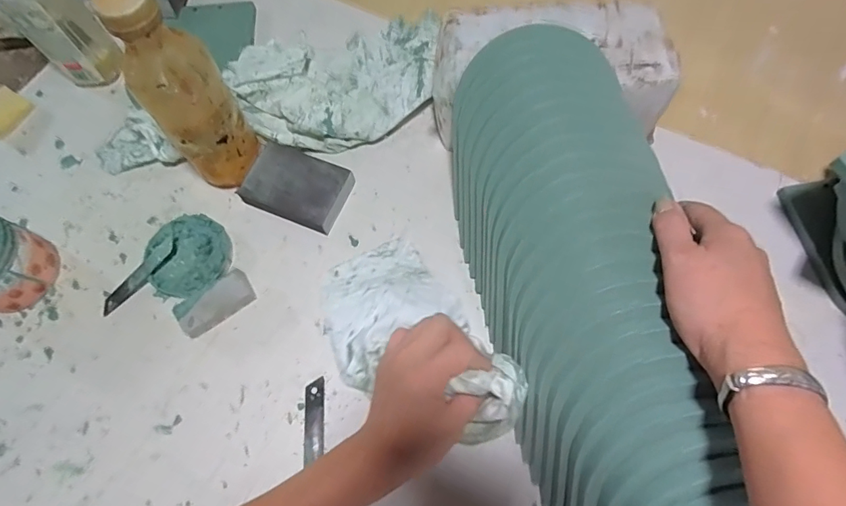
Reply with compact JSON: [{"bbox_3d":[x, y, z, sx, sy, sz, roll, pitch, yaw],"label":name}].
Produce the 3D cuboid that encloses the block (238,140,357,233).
[{"bbox_3d":[-0.129,-0.068,0.484,0.100,0.030,0.072,24,72,10],"label":"block"}]

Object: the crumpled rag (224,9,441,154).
[{"bbox_3d":[-0.083,-0.192,0.515,0.235,0.051,0.149,-23,70,-7],"label":"crumpled rag"}]

